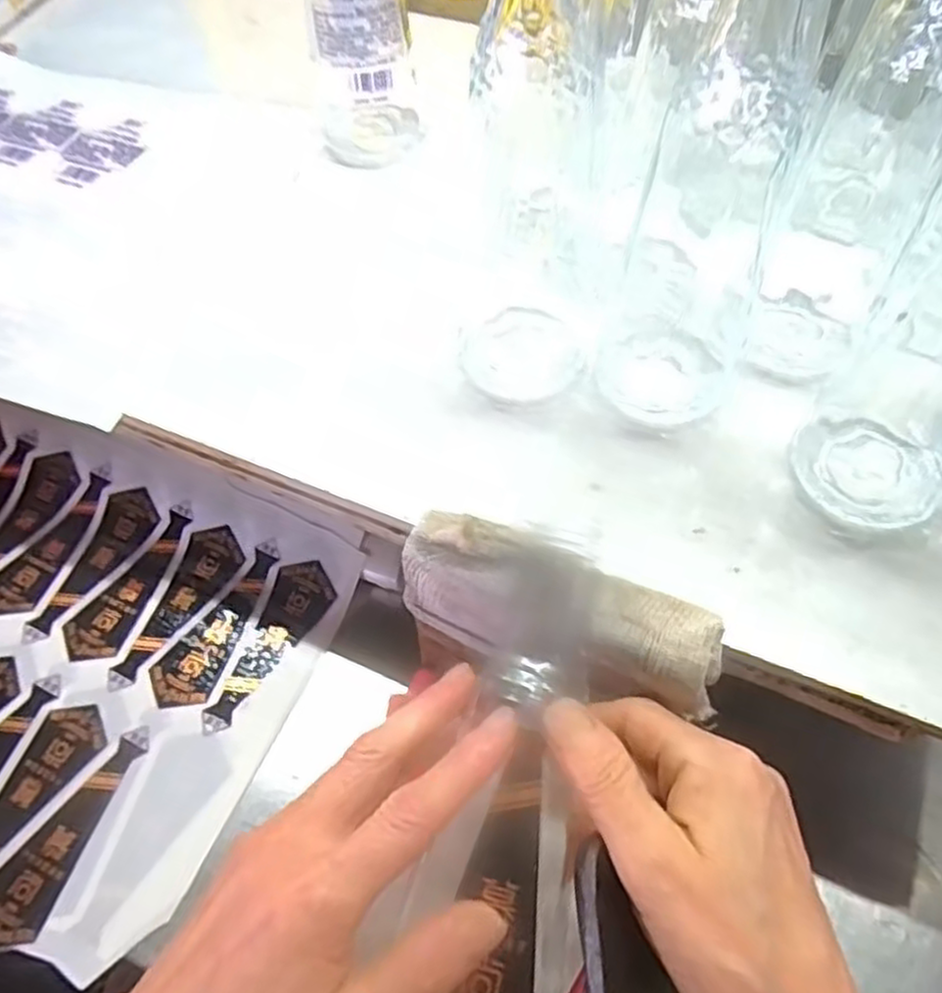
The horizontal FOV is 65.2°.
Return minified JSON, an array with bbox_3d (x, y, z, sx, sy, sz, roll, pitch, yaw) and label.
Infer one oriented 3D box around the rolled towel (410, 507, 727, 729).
[{"bbox_3d":[0.032,0.046,0.286,0.128,0.042,0.044,21,63,15],"label":"rolled towel"}]

